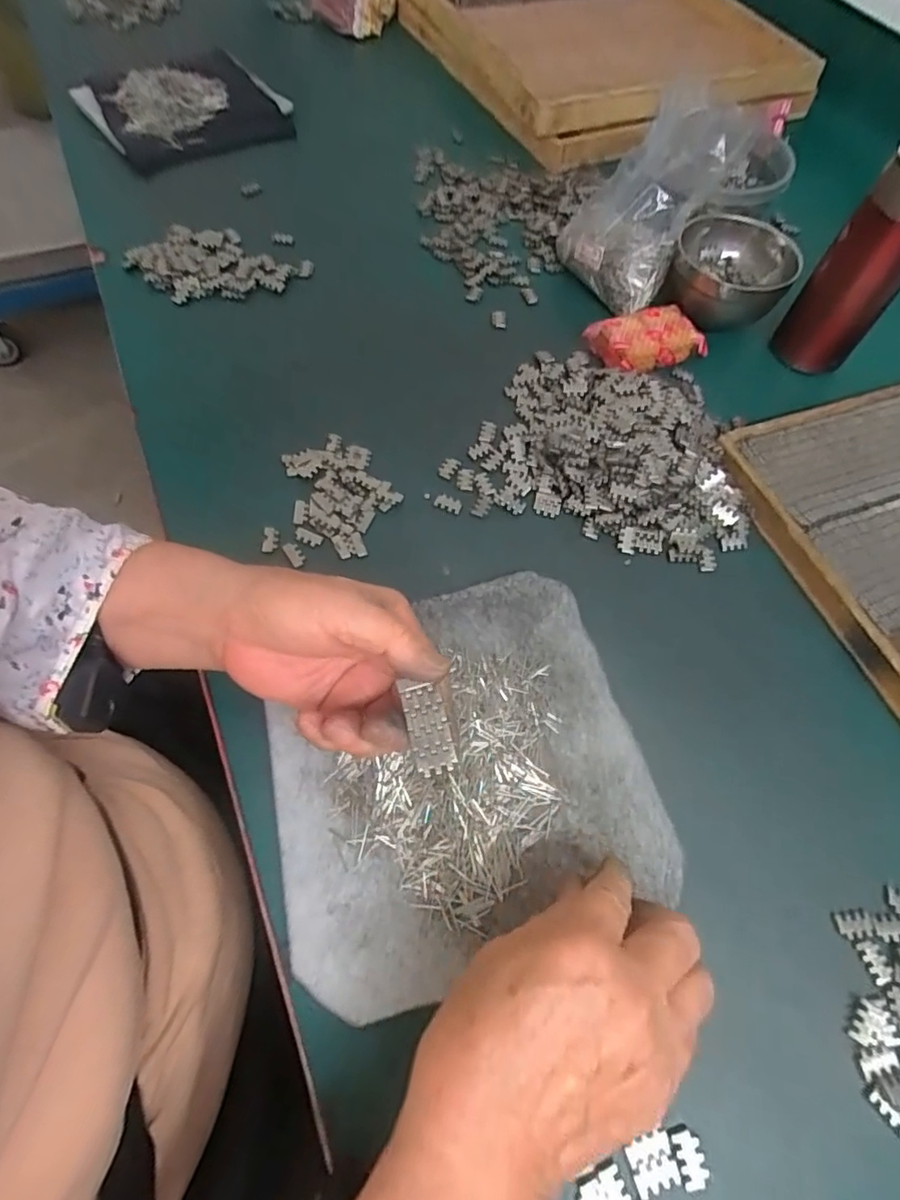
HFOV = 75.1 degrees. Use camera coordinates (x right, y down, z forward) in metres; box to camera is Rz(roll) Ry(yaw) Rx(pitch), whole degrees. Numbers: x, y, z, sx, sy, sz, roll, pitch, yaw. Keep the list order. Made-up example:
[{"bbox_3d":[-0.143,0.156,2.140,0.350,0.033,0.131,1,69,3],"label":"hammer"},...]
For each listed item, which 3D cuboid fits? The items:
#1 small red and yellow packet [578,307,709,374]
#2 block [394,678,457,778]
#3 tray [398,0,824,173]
[{"bbox_3d":[0.174,-0.229,0.513,0.092,0.021,0.058,-18,65,-15],"label":"small red and yellow packet"},{"bbox_3d":[-0.010,0.061,0.278,0.021,0.006,0.042,-9,63,-6],"label":"block"},{"bbox_3d":[0.179,-0.737,0.759,0.396,0.069,0.458,-19,65,-15],"label":"tray"}]

